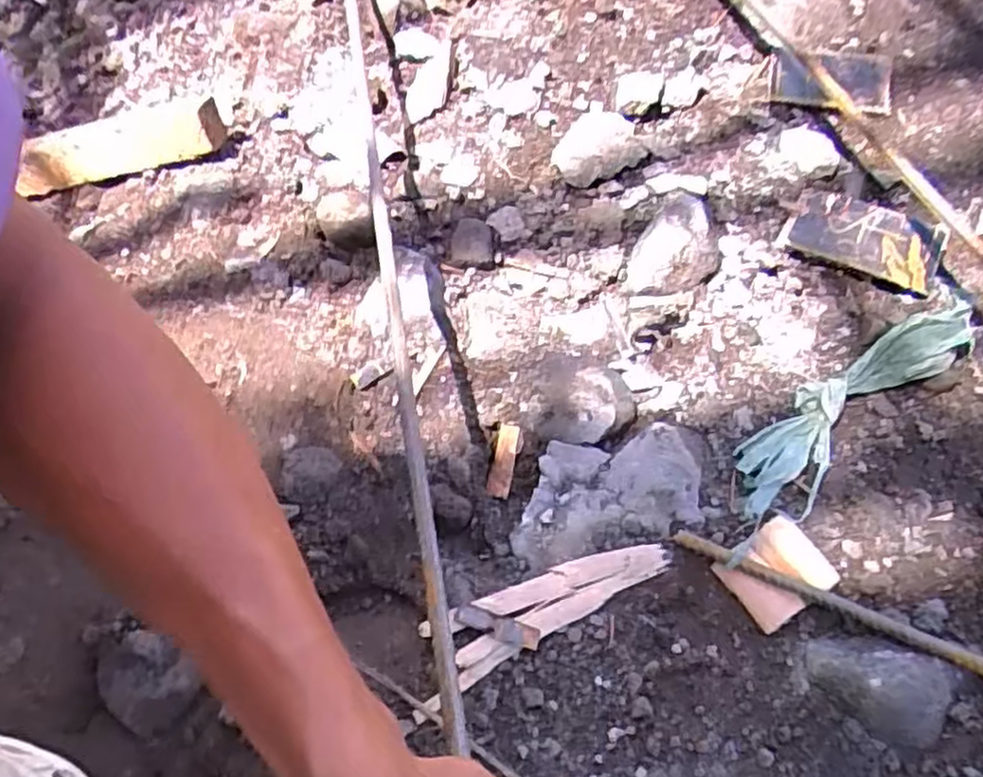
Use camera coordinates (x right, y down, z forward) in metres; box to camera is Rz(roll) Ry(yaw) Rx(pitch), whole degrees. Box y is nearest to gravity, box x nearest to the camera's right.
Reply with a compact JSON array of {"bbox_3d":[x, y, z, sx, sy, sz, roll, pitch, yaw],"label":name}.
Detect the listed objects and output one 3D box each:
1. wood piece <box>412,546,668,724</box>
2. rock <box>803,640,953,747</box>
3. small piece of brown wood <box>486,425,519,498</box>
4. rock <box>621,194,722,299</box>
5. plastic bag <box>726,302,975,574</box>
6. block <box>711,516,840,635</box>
[{"bbox_3d":[0.029,0.143,0.485,0.188,0.021,0.042,-26,63,-17],"label":"wood piece"},{"bbox_3d":[0.237,0.179,0.451,0.079,0.024,0.058,22,60,11],"label":"rock"},{"bbox_3d":[0.009,0.053,0.550,0.017,0.005,0.054,9,75,9],"label":"small piece of brown wood"},{"bbox_3d":[0.152,-0.114,0.613,0.064,0.027,0.096,31,62,16],"label":"rock"},{"bbox_3d":[0.260,0.014,0.545,0.280,0.021,0.060,-35,66,-22],"label":"plastic bag"},{"bbox_3d":[0.191,0.122,0.497,0.067,0.009,0.054,-29,63,-19],"label":"block"}]

